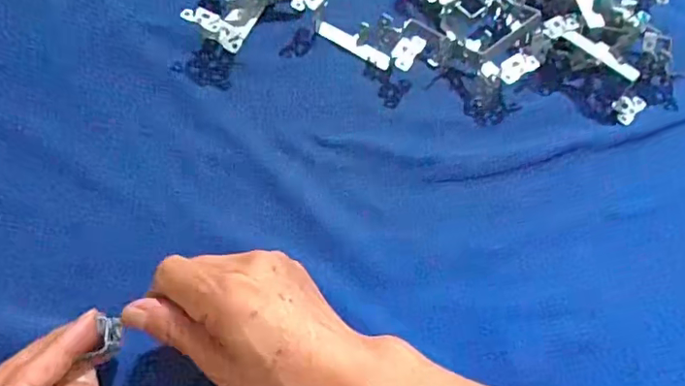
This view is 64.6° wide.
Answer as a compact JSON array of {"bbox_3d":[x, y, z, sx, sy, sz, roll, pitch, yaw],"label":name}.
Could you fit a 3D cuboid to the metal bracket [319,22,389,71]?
[{"bbox_3d":[0.010,-0.122,0.448,0.067,0.005,0.013,32,65,12],"label":"metal bracket"}]

